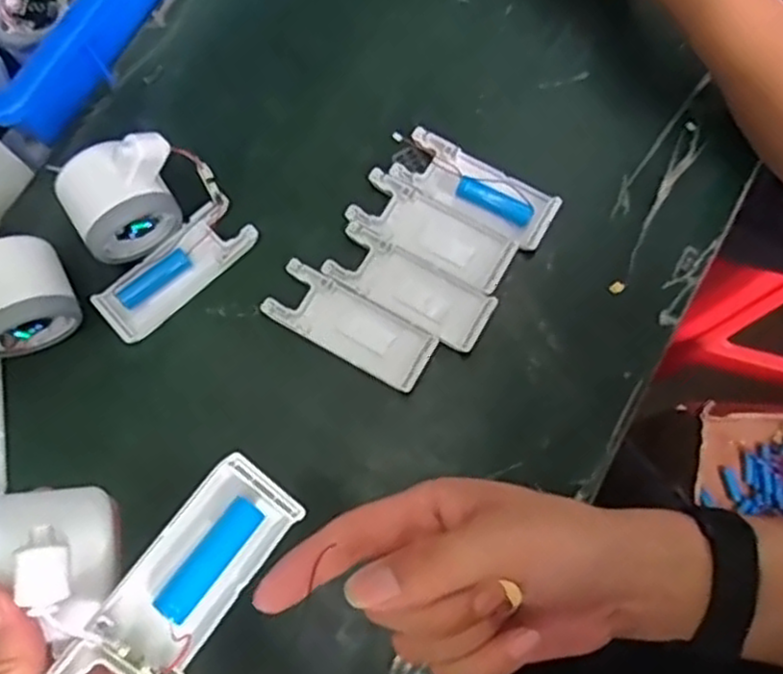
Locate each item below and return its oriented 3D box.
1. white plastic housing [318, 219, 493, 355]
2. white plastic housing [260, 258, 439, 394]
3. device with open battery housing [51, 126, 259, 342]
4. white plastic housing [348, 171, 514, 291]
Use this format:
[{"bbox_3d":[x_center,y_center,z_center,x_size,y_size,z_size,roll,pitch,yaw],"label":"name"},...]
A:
[{"bbox_3d":[0.012,-0.031,0.460,0.102,0.007,0.039,30,79,7],"label":"white plastic housing"},{"bbox_3d":[-0.025,-0.007,0.451,0.101,0.008,0.040,29,79,7],"label":"white plastic housing"},{"bbox_3d":[-0.150,-0.068,0.441,0.103,0.069,0.091,-40,80,-8],"label":"device with open battery housing"},{"bbox_3d":[0.026,-0.067,0.470,0.102,0.007,0.039,29,79,7],"label":"white plastic housing"}]

